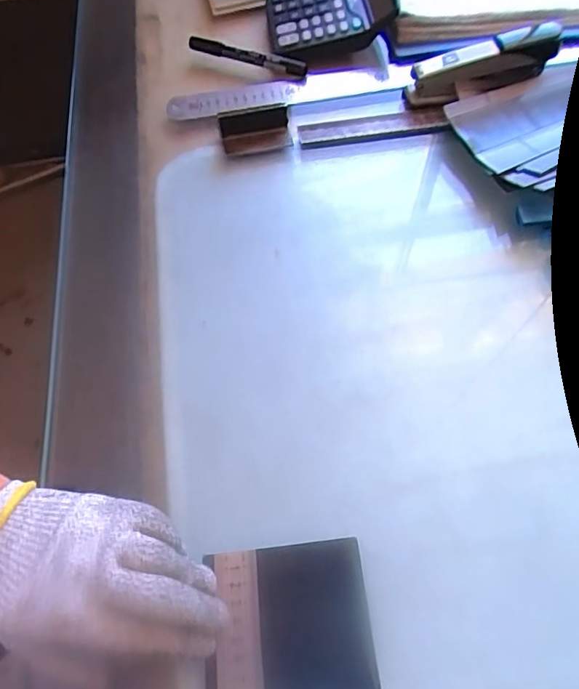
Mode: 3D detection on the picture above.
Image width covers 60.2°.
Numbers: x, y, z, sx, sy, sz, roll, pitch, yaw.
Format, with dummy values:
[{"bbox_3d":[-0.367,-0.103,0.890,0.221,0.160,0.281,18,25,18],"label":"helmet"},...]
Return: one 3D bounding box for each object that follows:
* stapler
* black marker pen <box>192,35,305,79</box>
[{"bbox_3d":[0.206,-0.295,0.530,0.168,0.041,0.055,-17,62,6],"label":"stapler"},{"bbox_3d":[-0.049,-0.333,0.577,0.141,0.018,0.018,20,64,13],"label":"black marker pen"}]

